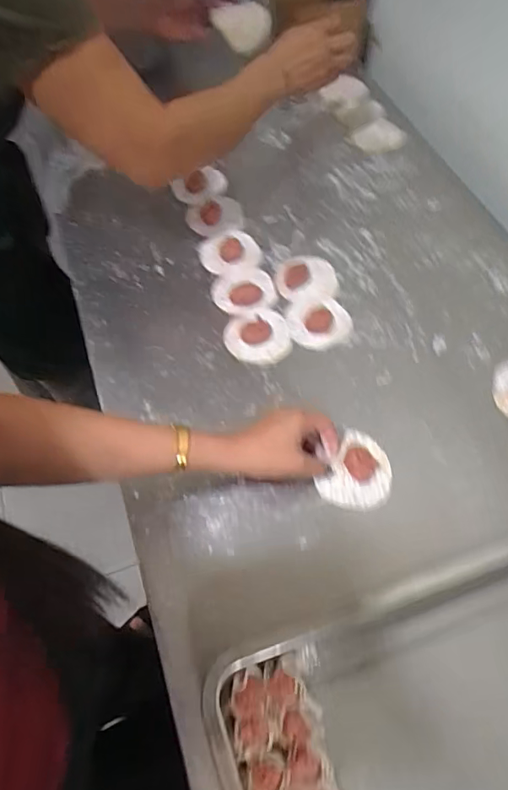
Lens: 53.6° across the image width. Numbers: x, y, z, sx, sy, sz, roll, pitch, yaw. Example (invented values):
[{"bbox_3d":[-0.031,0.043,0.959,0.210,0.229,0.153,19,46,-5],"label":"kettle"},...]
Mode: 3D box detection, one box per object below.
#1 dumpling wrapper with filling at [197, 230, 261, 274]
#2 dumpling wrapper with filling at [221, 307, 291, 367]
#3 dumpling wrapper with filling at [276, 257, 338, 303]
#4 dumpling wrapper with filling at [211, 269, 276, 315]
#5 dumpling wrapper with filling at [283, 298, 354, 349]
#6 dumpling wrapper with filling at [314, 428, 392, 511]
[{"bbox_3d":[-0.036,-0.205,0.733,0.088,0.020,0.076,-4,61,2],"label":"dumpling wrapper with filling"},{"bbox_3d":[0.004,-0.076,0.634,0.082,0.015,0.080,-3,61,3],"label":"dumpling wrapper with filling"},{"bbox_3d":[0.072,-0.163,0.697,0.080,0.010,0.076,-6,61,1],"label":"dumpling wrapper with filling"},{"bbox_3d":[-0.014,-0.141,0.687,0.084,0.014,0.078,0,62,4],"label":"dumpling wrapper with filling"},{"bbox_3d":[0.085,-0.093,0.653,0.080,0.010,0.077,-8,61,0],"label":"dumpling wrapper with filling"},{"bbox_3d":[0.109,0.082,0.542,0.075,0.034,0.084,5,62,7],"label":"dumpling wrapper with filling"}]

